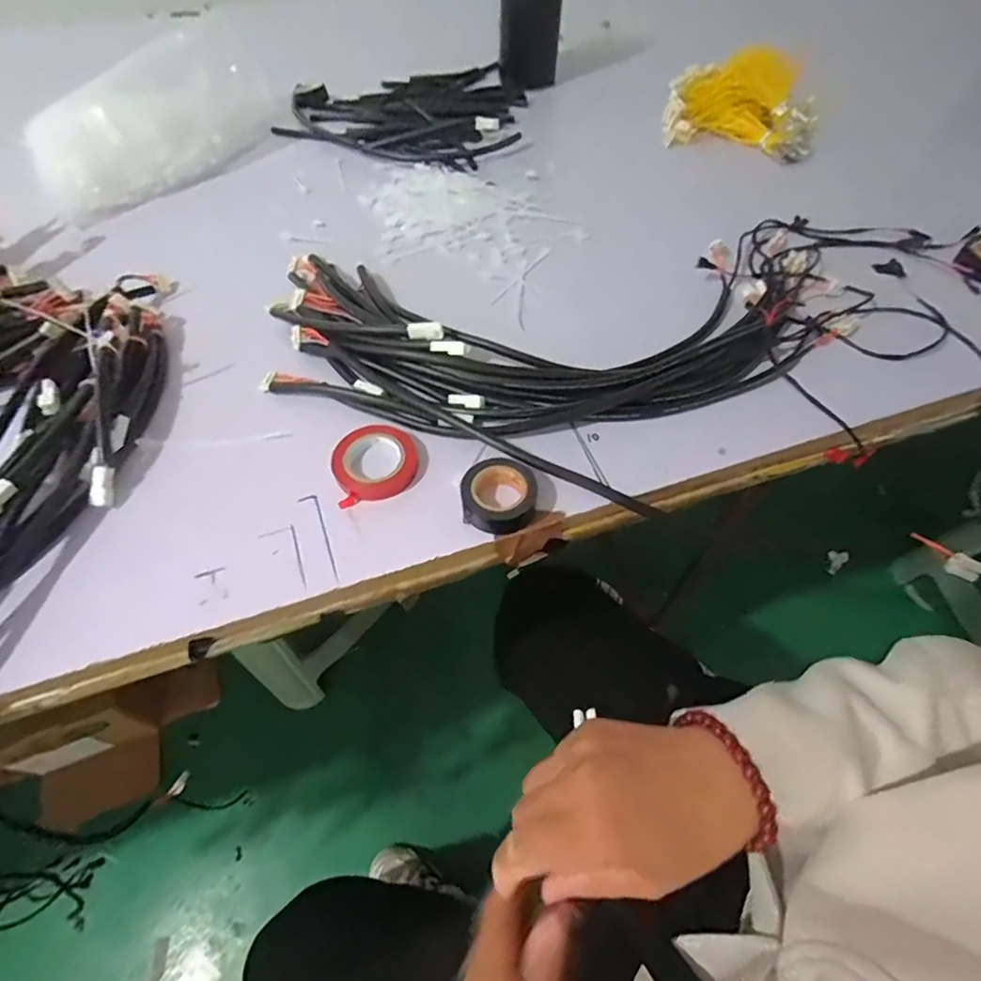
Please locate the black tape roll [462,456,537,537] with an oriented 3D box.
[{"bbox_3d":[0.006,0.002,0.358,0.049,0.021,0.054,2,56,2],"label":"black tape roll"}]

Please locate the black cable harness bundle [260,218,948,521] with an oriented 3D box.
[{"bbox_3d":[0.123,-0.123,0.435,0.600,0.036,0.295,-7,56,-4],"label":"black cable harness bundle"}]

